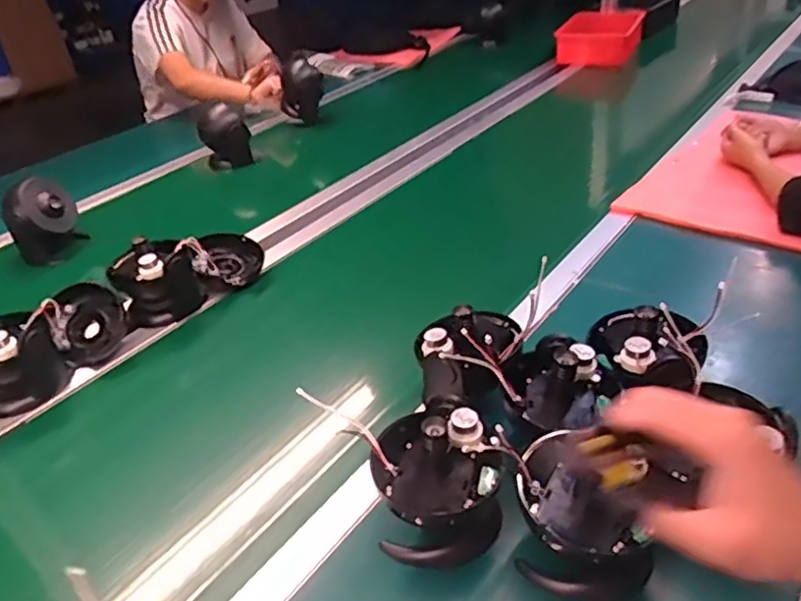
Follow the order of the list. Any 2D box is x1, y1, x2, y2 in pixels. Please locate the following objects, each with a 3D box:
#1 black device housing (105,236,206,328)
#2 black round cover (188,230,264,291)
[{"bbox_3d":[-0.370,-0.035,0.982,0.123,0.113,0.081,-19,35,-17],"label":"black device housing"},{"bbox_3d":[-0.282,-0.066,1.060,0.111,0.045,0.111,15,47,-17],"label":"black round cover"}]

